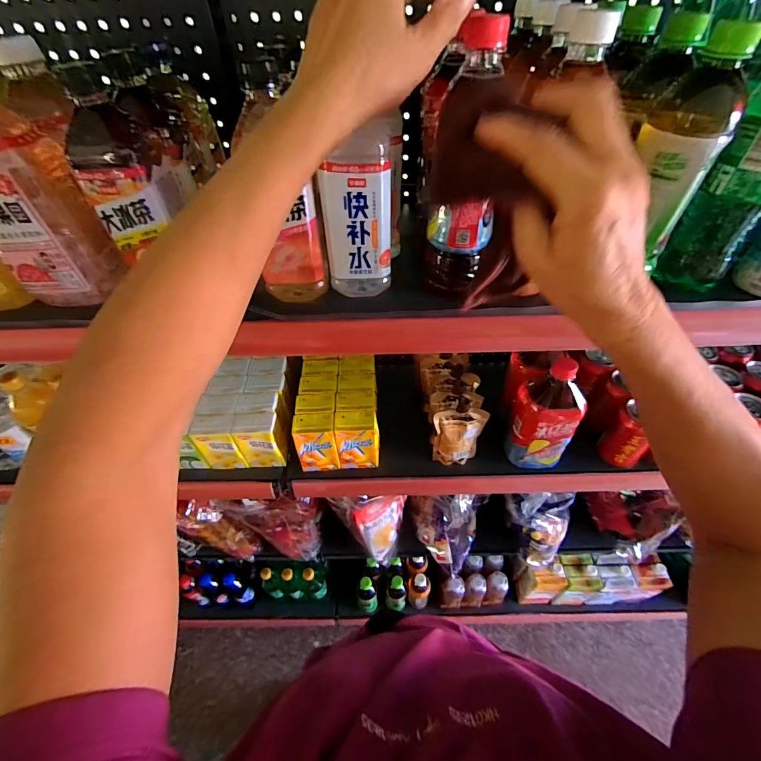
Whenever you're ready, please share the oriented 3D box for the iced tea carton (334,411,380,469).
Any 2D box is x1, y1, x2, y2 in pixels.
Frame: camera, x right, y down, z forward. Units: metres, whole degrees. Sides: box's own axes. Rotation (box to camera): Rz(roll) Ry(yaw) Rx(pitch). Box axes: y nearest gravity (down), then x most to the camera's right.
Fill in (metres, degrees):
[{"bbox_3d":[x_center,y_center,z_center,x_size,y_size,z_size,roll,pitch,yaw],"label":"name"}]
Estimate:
[{"bbox_3d":[-0.037,0.099,0.629,0.068,0.101,0.044,-3,48,-1],"label":"iced tea carton"}]

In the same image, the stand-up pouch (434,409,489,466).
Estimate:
[{"bbox_3d":[0.125,0.095,0.610,0.079,0.122,0.024,2,48,3],"label":"stand-up pouch"}]

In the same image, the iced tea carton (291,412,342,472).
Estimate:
[{"bbox_3d":[-0.105,0.101,0.627,0.065,0.099,0.049,-5,48,-3],"label":"iced tea carton"}]

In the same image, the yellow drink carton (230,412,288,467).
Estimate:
[{"bbox_3d":[-0.198,0.100,0.629,0.069,0.105,0.049,4,49,6],"label":"yellow drink carton"}]

